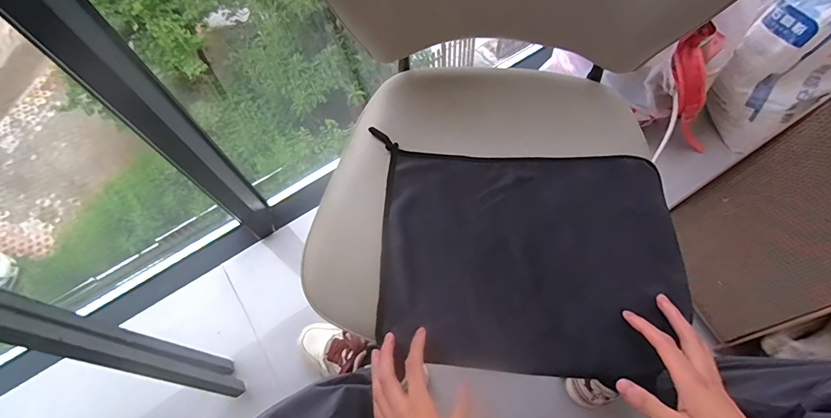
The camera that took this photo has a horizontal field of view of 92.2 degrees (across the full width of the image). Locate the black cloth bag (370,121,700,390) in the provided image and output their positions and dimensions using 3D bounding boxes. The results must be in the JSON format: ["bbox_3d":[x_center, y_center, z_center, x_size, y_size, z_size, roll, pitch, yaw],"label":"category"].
[{"bbox_3d":[0.138,0.054,0.496,0.353,0.034,0.273,3,64,5],"label":"black cloth bag"}]

